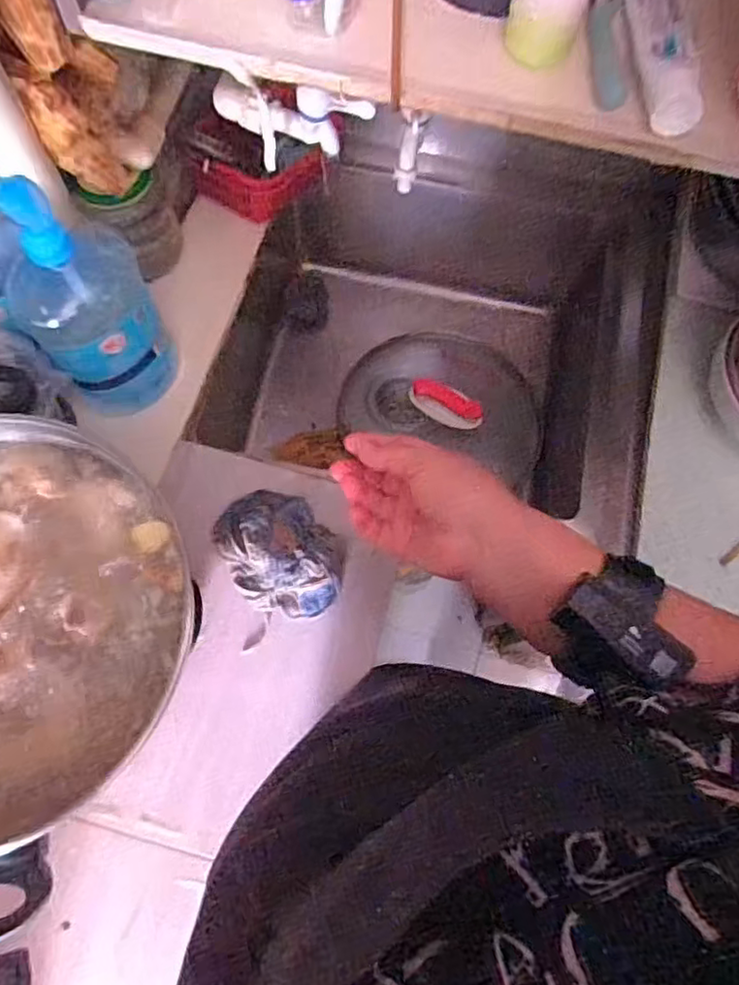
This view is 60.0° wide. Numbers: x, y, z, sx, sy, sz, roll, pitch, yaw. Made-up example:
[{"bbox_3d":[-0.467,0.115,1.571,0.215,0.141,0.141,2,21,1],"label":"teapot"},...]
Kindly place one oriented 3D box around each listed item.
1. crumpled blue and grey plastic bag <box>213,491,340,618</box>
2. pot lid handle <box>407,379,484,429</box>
[{"bbox_3d":[-0.090,0.058,0.640,0.102,0.033,0.140,-37,77,-12],"label":"crumpled blue and grey plastic bag"},{"bbox_3d":[0.113,-0.129,0.942,0.113,0.028,0.049,23,73,-11],"label":"pot lid handle"}]

